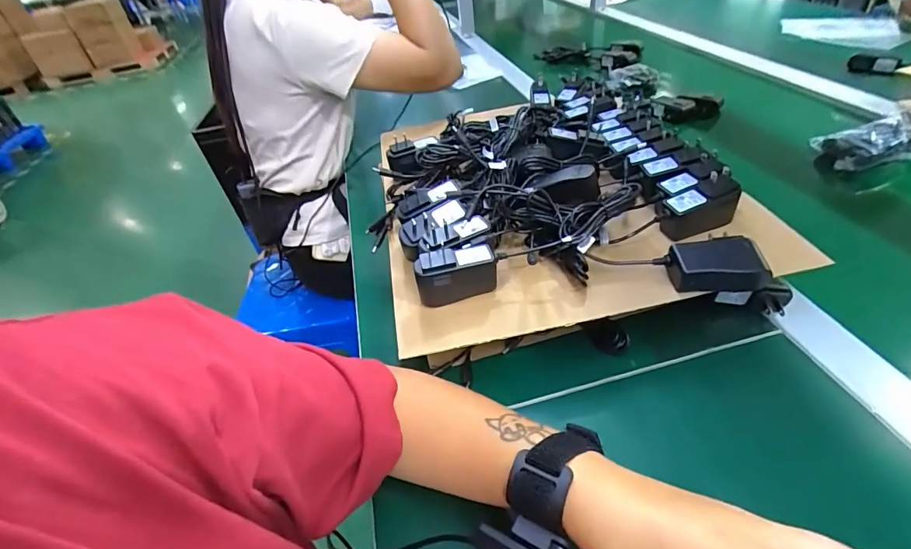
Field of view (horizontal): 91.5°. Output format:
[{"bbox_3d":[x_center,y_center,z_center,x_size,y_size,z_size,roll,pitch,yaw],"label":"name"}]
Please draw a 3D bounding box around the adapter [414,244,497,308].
[{"bbox_3d":[0.000,0.000,0.408,0.070,0.041,0.028,-11,41,-10],"label":"adapter"}]

